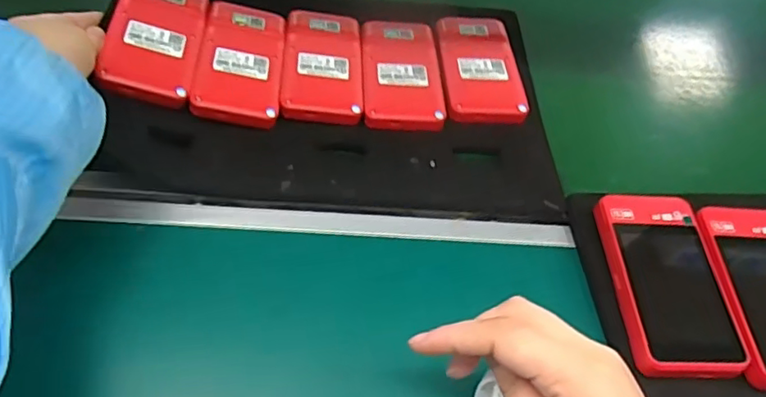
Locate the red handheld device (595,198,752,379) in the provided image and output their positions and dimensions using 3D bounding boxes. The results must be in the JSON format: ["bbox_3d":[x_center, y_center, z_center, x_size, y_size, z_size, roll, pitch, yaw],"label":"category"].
[{"bbox_3d":[0.174,0.048,0.357,0.063,0.020,0.113,0,49,-2],"label":"red handheld device"}]

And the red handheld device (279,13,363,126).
[{"bbox_3d":[-0.047,-0.108,0.463,0.059,0.016,0.122,-2,49,-4],"label":"red handheld device"}]

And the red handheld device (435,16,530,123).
[{"bbox_3d":[0.079,-0.110,0.482,0.063,0.015,0.120,-1,49,-3],"label":"red handheld device"}]

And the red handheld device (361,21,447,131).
[{"bbox_3d":[0.015,-0.102,0.470,0.060,0.015,0.121,-1,49,-3],"label":"red handheld device"}]

